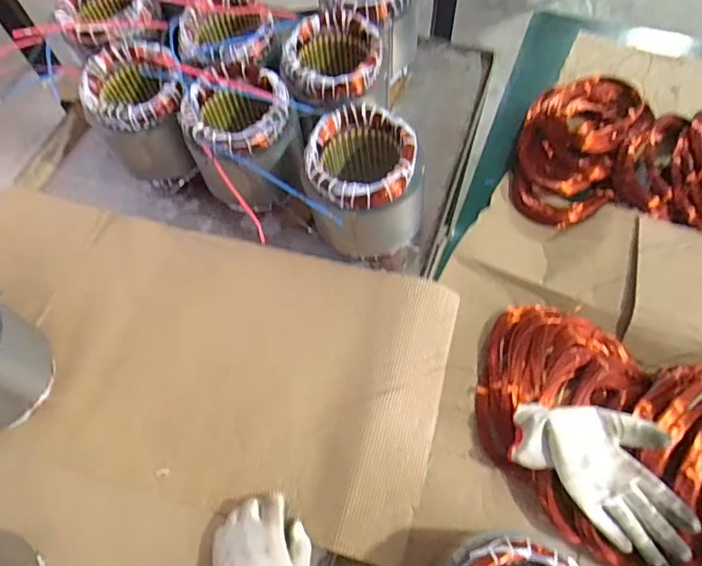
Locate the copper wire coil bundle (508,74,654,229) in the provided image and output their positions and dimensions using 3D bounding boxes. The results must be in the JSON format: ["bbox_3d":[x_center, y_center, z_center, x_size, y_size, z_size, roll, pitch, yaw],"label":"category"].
[{"bbox_3d":[0.365,-0.227,0.842,0.175,0.064,0.316,28,68,15],"label":"copper wire coil bundle"}]

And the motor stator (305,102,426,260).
[{"bbox_3d":[0.017,-0.128,0.682,0.146,0.154,0.140,-14,64,-4],"label":"motor stator"}]

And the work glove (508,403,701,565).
[{"bbox_3d":[0.287,0.204,0.577,0.211,0.056,0.119,36,70,18],"label":"work glove"}]

